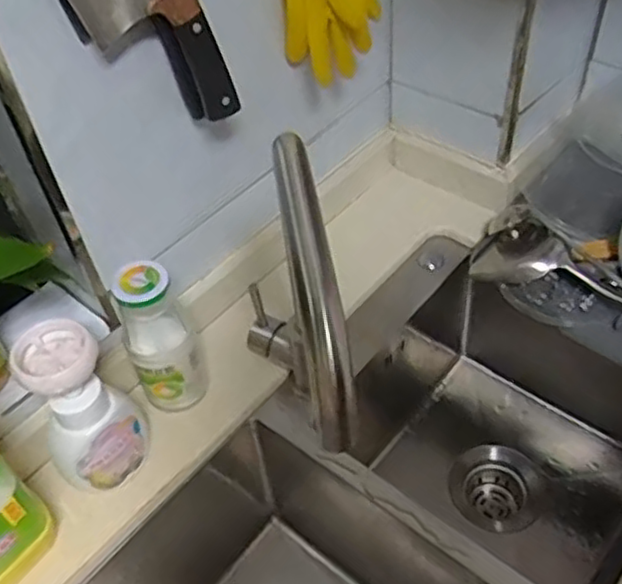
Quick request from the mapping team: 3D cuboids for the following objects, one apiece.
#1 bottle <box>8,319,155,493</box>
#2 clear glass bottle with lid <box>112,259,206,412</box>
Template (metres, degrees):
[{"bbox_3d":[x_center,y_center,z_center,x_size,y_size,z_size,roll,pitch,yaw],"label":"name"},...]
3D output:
[{"bbox_3d":[-0.193,0.107,0.598,0.085,0.181,0.068,-32,53,-21],"label":"bottle"},{"bbox_3d":[-0.137,0.045,0.637,0.064,0.159,0.052,-20,50,-12],"label":"clear glass bottle with lid"}]

